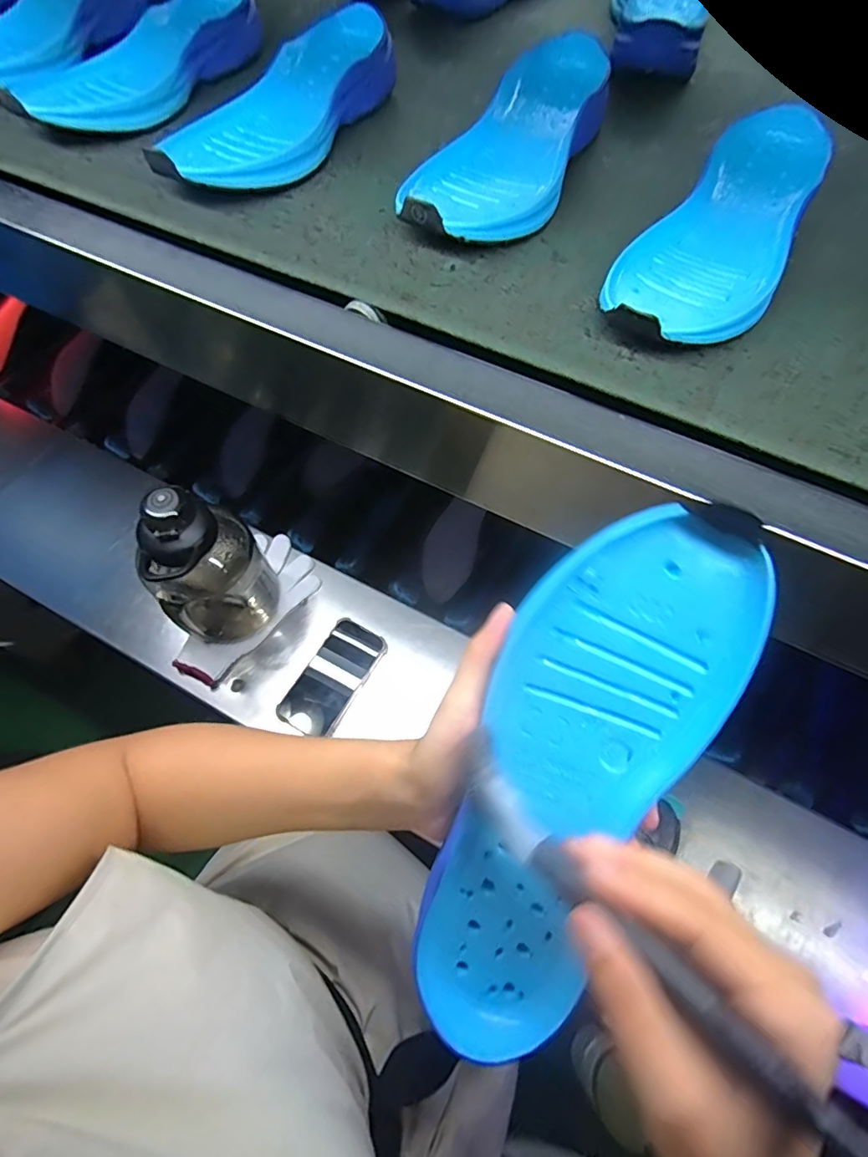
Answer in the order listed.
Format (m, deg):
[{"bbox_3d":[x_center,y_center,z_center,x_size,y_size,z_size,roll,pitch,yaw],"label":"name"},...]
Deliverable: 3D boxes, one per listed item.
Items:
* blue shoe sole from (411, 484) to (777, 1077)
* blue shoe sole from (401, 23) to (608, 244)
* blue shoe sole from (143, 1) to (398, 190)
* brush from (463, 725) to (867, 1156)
[{"bbox_3d":[0.060,0.089,0.236,0.093,0.027,0.255,25,97,11],"label":"blue shoe sole"},{"bbox_3d":[0.067,-0.343,0.416,0.095,0.051,0.265,26,66,12],"label":"blue shoe sole"},{"bbox_3d":[-0.125,-0.402,0.446,0.101,0.044,0.268,24,67,12],"label":"blue shoe sole"},{"bbox_3d":[0.072,0.123,0.180,0.020,0.023,0.165,-40,47,-19],"label":"brush"}]

